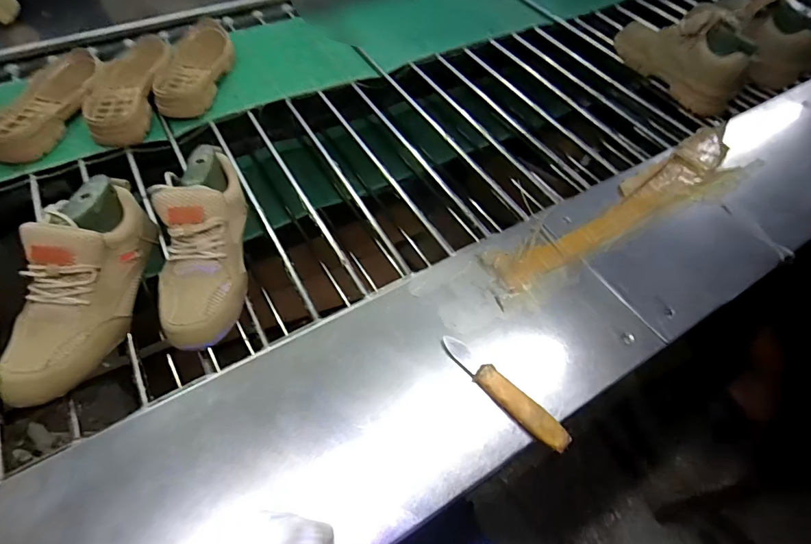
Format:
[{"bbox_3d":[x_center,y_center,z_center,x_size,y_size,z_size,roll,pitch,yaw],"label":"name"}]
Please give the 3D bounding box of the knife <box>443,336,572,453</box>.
[{"bbox_3d":[0.101,0.126,0.461,0.160,0.013,0.028,39,61,23],"label":"knife"}]

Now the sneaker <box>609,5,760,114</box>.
[{"bbox_3d":[0.527,-0.428,0.827,0.082,0.129,0.269,-17,56,-15],"label":"sneaker"}]

